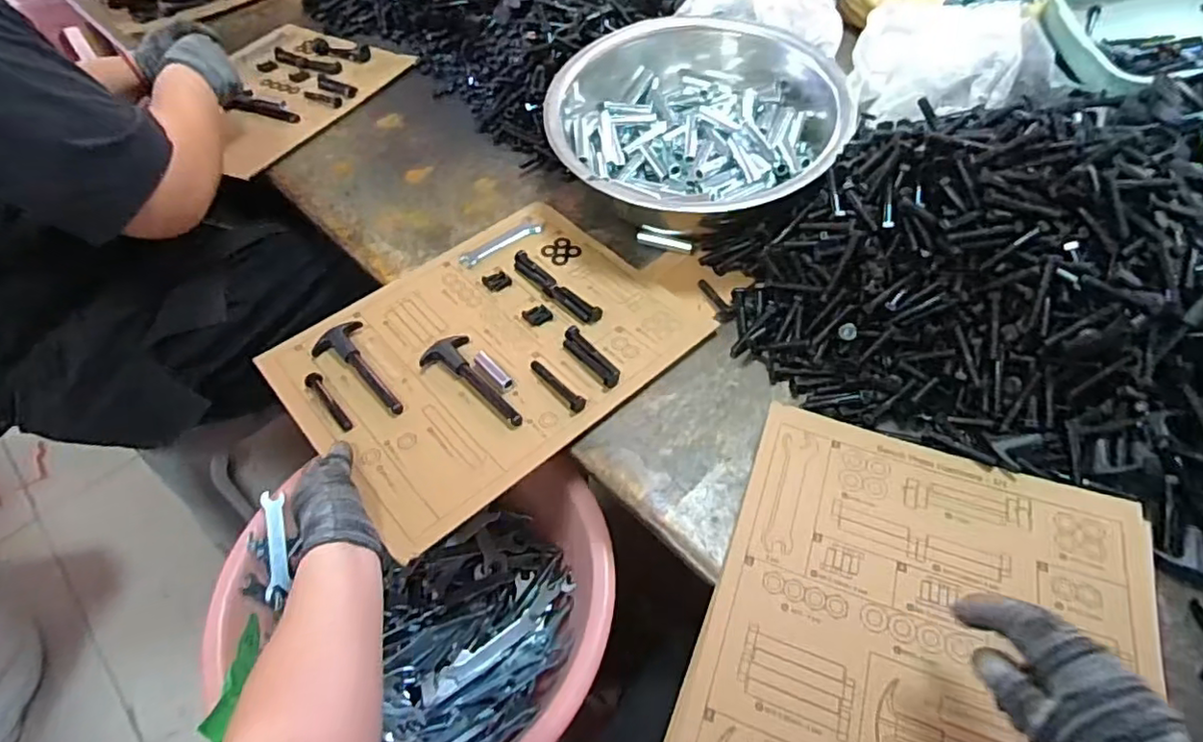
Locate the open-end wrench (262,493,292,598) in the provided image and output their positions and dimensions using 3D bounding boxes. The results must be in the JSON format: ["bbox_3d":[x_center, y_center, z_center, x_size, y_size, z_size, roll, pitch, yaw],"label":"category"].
[{"bbox_3d":[-0.329,0.174,0.630,0.020,0.005,0.103,0,70,-35],"label":"open-end wrench"}]

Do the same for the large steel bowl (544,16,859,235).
[{"bbox_3d":[0.114,-0.290,0.761,0.333,0.145,0.268,5,54,6],"label":"large steel bowl"}]

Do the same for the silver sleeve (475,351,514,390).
[{"bbox_3d":[-0.108,-0.003,0.622,0.016,0.011,0.058,-34,58,-23],"label":"silver sleeve"}]

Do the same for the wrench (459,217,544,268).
[{"bbox_3d":[-0.119,-0.156,0.750,0.109,0.004,0.029,-36,59,-25],"label":"wrench"}]

